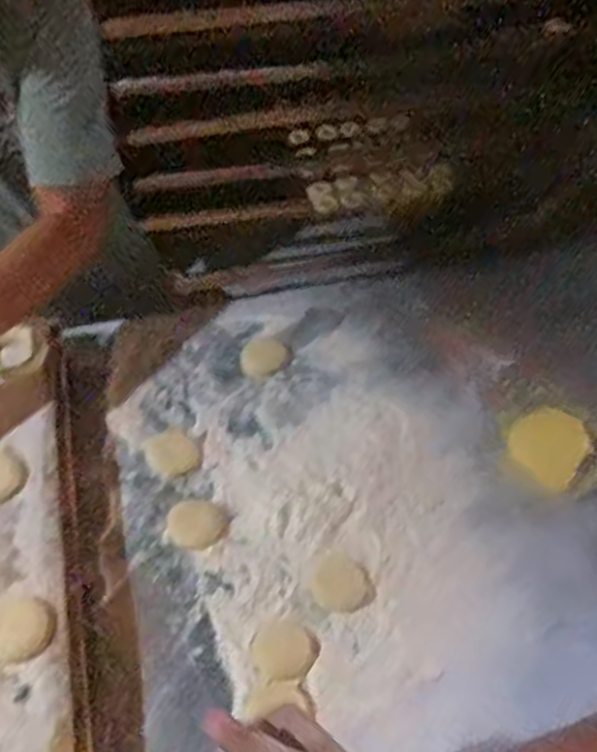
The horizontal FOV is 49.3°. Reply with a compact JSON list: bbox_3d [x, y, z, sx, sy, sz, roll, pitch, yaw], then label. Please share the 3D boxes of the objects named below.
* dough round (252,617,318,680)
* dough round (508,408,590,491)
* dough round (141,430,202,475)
[{"bbox_3d":[-0.015,0.280,0.668,0.062,0.007,0.057,0,53,0],"label":"dough round"},{"bbox_3d":[0.305,0.082,0.796,0.086,0.019,0.092,0,53,0],"label":"dough round"},{"bbox_3d":[-0.155,0.093,0.794,0.060,0.006,0.067,-22,57,-16],"label":"dough round"}]

